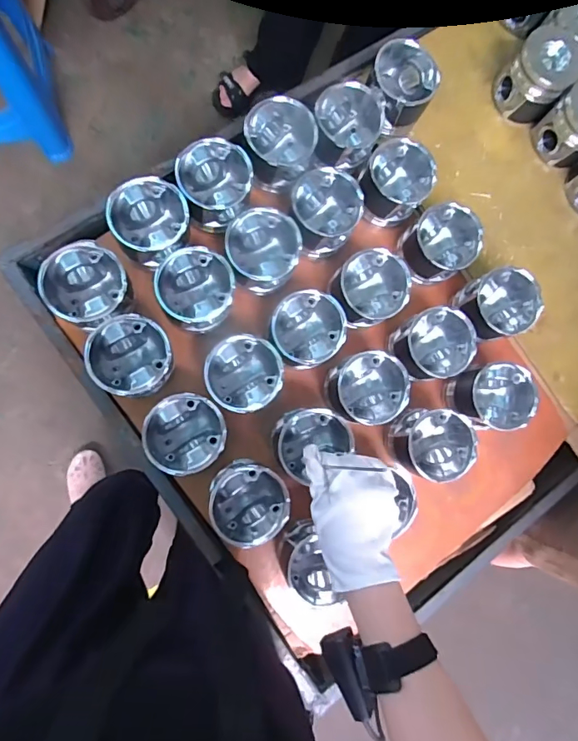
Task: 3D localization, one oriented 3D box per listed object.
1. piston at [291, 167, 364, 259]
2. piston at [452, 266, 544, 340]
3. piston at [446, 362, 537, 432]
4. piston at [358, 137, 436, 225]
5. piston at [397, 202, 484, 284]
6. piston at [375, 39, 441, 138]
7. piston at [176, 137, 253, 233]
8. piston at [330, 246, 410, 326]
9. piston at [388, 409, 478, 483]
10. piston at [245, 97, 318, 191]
[{"bbox_3d":[0.041,-0.212,0.641,0.096,0.098,0.095,4,83,-9],"label":"piston"},{"bbox_3d":[0.294,-0.094,0.667,0.097,0.089,0.089,1,84,-10],"label":"piston"},{"bbox_3d":[0.278,0.037,0.657,0.101,0.085,0.090,6,83,-9],"label":"piston"},{"bbox_3d":[0.147,-0.260,0.663,0.091,0.104,0.094,1,84,-10],"label":"piston"},{"bbox_3d":[0.207,-0.176,0.663,0.092,0.096,0.089,1,84,-10],"label":"piston"},{"bbox_3d":[0.157,-0.398,0.671,0.089,0.101,0.089,1,84,-10],"label":"piston"},{"bbox_3d":[-0.101,-0.239,0.626,0.095,0.094,0.101,0,84,-10],"label":"piston"},{"bbox_3d":[0.105,-0.111,0.644,0.101,0.093,0.092,1,84,-10],"label":"piston"},{"bbox_3d":[0.192,0.098,0.636,0.092,0.088,0.089,1,84,-10],"label":"piston"},{"bbox_3d":[-0.017,-0.304,0.641,0.092,0.108,0.098,-8,85,-10],"label":"piston"}]

